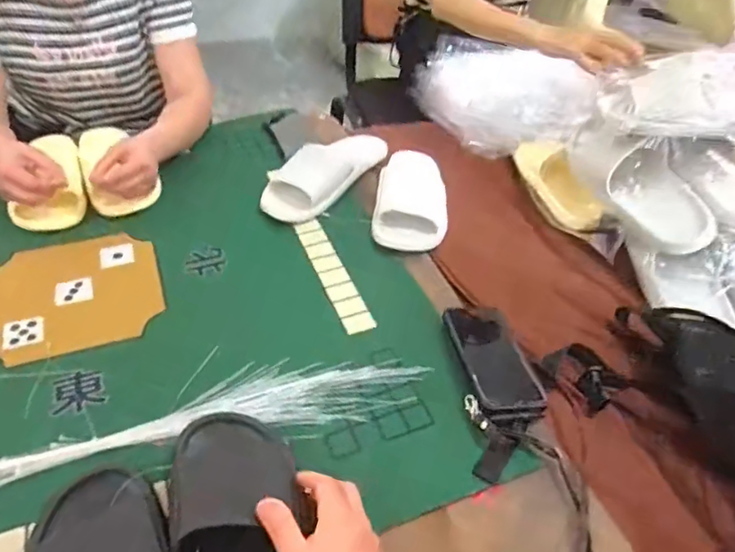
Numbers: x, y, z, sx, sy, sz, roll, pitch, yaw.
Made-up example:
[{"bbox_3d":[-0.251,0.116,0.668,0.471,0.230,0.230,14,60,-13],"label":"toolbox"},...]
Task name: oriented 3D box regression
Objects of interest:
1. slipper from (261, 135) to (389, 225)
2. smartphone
[{"bbox_3d":[-0.072,-0.180,0.916,0.117,0.066,0.249,26,47,21],"label":"slipper"},{"bbox_3d":[0.141,0.093,0.633,0.070,0.011,0.154,-10,42,-5],"label":"smartphone"}]

